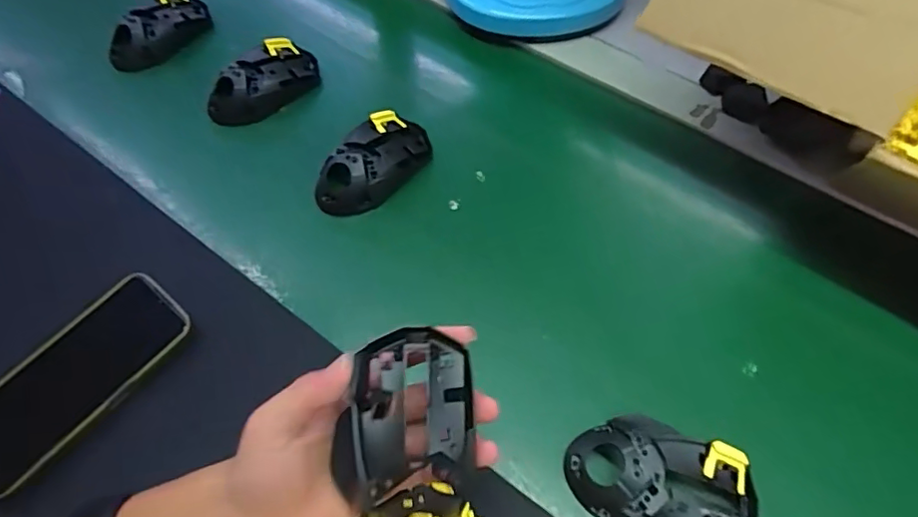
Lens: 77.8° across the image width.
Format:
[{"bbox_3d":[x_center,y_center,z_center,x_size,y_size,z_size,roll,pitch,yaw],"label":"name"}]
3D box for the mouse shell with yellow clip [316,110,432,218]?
[{"bbox_3d":[-0.076,-0.083,0.512,0.067,0.039,0.117,33,67,19],"label":"mouse shell with yellow clip"}]

